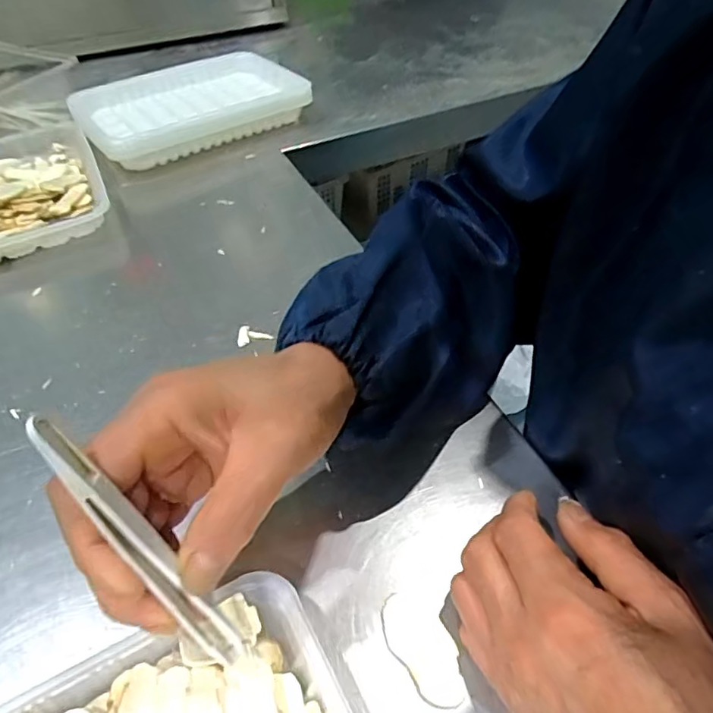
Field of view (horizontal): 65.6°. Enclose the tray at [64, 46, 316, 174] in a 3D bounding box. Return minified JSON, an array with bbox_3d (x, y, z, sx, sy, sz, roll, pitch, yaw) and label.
[{"bbox_3d":[-0.187,-0.287,0.638,0.242,0.041,0.170,-25,50,-19],"label":"tray"}]

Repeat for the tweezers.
[{"bbox_3d":[-0.072,0.063,0.184,0.011,0.106,0.008,-41,16,-30],"label":"tweezers"}]

